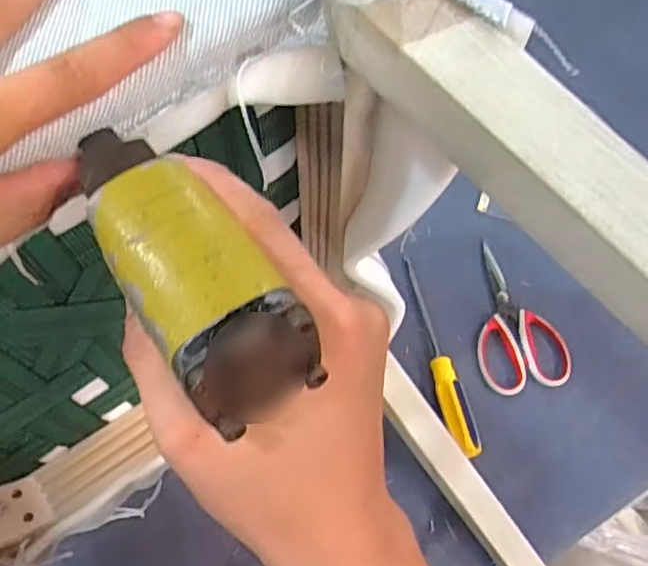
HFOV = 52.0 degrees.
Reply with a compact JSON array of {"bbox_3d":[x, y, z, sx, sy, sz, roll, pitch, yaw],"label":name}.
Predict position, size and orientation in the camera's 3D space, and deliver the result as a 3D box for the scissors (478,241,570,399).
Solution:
[{"bbox_3d":[0.215,0.038,0.779,0.098,0.020,0.182,-11,64,-3],"label":"scissors"}]

